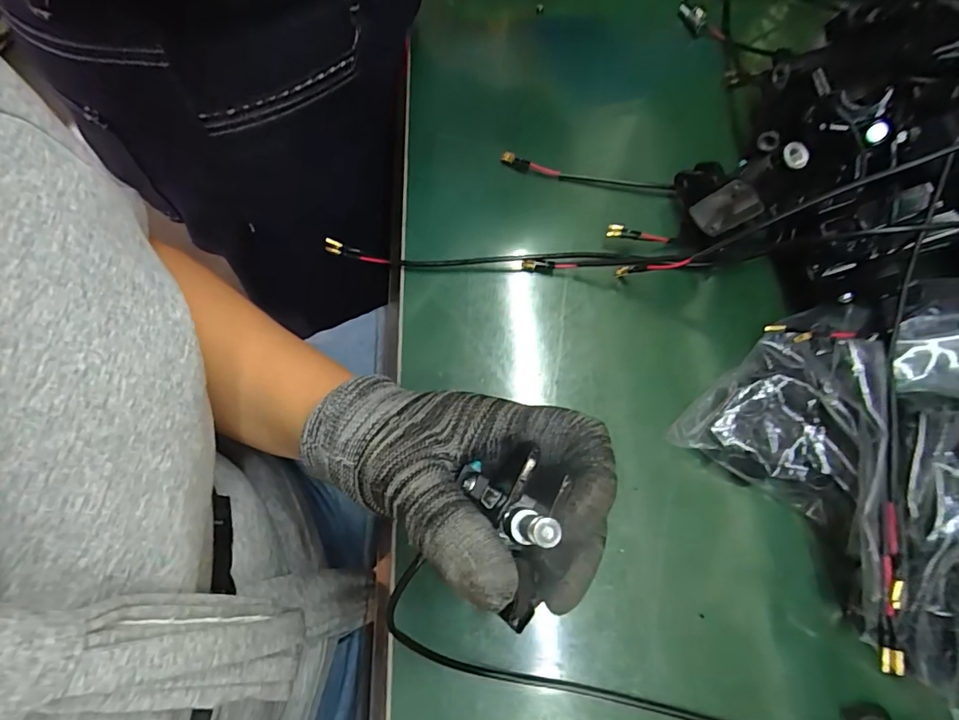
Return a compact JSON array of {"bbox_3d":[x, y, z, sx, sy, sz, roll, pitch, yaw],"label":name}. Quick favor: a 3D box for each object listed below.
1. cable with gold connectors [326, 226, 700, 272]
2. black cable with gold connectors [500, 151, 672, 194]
[{"bbox_3d":[0.016,-0.069,0.334,0.235,0.017,0.014,2,66,-1],"label":"cable with gold connectors"},{"bbox_3d":[0.079,-0.136,0.371,0.128,0.008,0.010,13,66,4],"label":"black cable with gold connectors"}]

